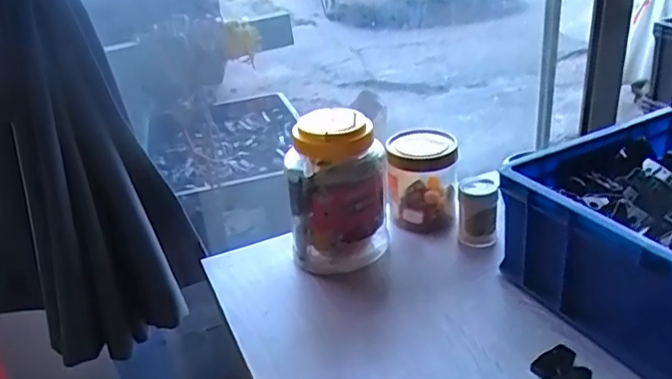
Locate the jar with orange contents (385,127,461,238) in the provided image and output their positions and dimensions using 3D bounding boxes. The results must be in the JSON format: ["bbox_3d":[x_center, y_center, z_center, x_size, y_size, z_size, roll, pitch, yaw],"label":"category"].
[{"bbox_3d":[0.109,-0.012,0.730,0.085,0.107,0.082,-1,28,8],"label":"jar with orange contents"}]

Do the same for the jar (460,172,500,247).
[{"bbox_3d":[0.168,0.025,0.684,0.042,0.079,0.037,4,30,17],"label":"jar"}]

